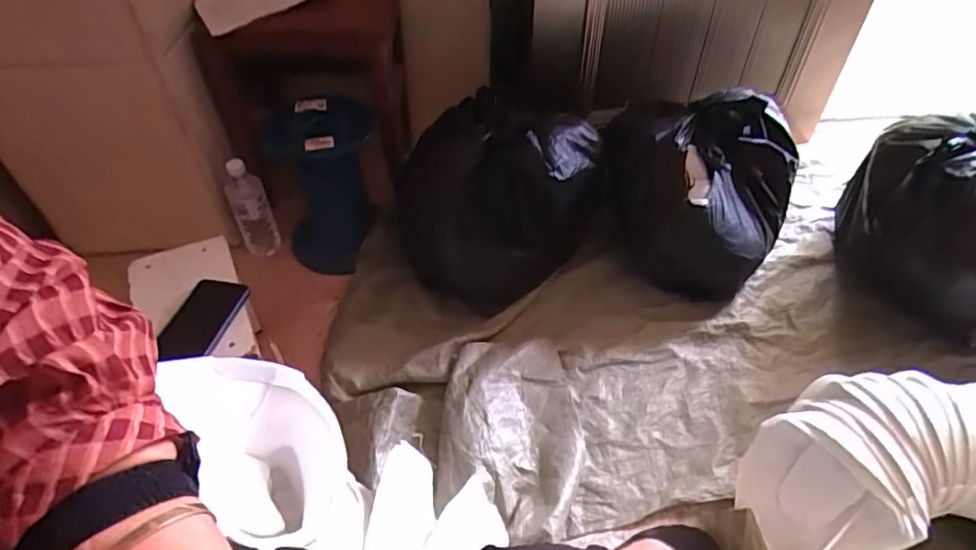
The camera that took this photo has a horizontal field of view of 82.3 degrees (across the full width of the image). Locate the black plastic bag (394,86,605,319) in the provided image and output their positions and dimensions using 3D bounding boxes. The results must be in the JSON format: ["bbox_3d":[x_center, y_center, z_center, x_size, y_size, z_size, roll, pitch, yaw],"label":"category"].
[{"bbox_3d":[0.024,-0.141,1.040,0.351,0.330,0.251,-21,50,-19],"label":"black plastic bag"}]

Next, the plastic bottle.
[{"bbox_3d":[-0.459,-0.126,1.085,0.069,0.211,0.057,-19,49,-17],"label":"plastic bottle"}]

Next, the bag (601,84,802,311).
[{"bbox_3d":[0.389,-0.148,1.060,0.357,0.281,0.311,13,47,12],"label":"bag"}]

